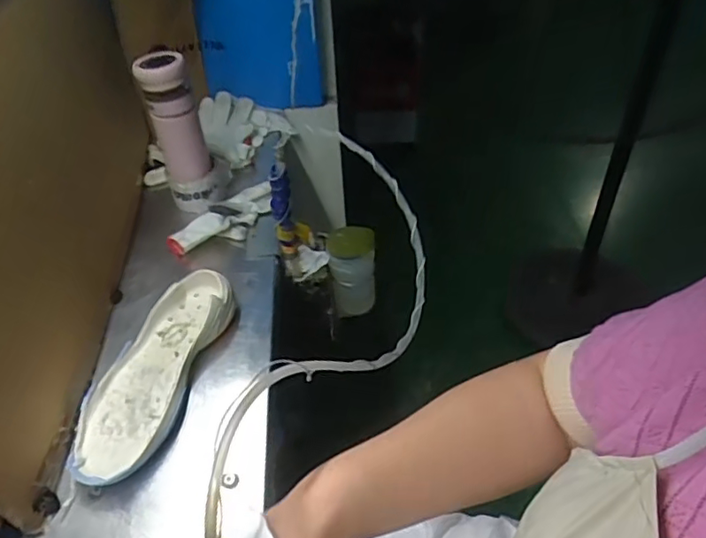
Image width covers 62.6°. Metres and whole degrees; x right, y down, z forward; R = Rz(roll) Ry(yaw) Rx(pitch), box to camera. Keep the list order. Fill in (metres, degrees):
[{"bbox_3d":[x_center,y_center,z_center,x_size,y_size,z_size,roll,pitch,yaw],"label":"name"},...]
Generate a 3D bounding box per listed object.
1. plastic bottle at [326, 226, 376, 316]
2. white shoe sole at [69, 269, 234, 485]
[{"bbox_3d":[0.001,0.006,0.944,0.074,0.141,0.070,0,45,4],"label":"plastic bottle"},{"bbox_3d":[-0.234,0.119,0.684,0.109,0.048,0.278,8,46,12],"label":"white shoe sole"}]

